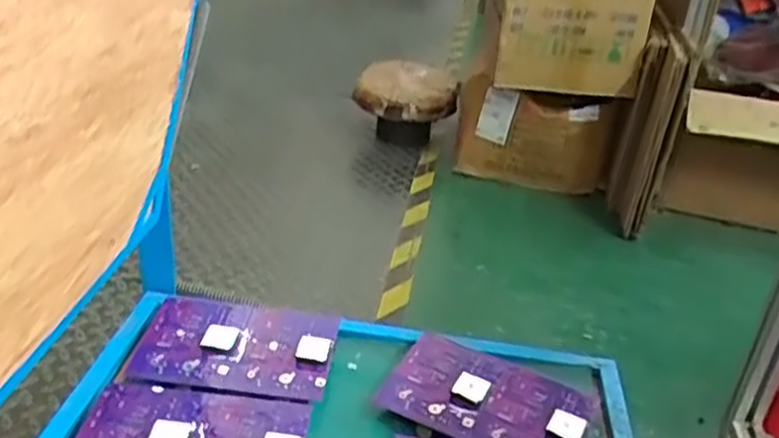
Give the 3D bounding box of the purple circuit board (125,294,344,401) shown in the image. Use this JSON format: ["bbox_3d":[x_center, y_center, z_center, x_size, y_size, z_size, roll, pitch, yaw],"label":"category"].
[{"bbox_3d":[-0.160,0.127,0.798,0.200,0.018,0.145,5,30,5],"label":"purple circuit board"}]

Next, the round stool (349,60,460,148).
[{"bbox_3d":[0.038,-0.293,1.920,0.254,0.196,0.250,4,28,-2],"label":"round stool"}]

